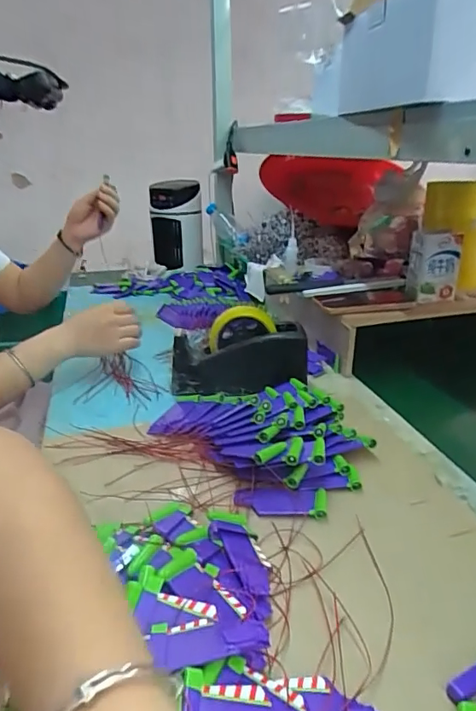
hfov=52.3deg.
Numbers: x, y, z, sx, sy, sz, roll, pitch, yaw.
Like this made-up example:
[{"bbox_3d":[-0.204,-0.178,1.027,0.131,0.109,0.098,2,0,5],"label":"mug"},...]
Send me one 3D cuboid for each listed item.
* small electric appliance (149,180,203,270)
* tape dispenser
[{"bbox_3d":[-0.154,-0.323,1.216,0.123,0.211,0.094,-4,24,-9],"label":"small electric appliance"},{"bbox_3d":[0.002,-0.003,0.660,0.181,0.103,0.055,0,24,5],"label":"tape dispenser"}]

